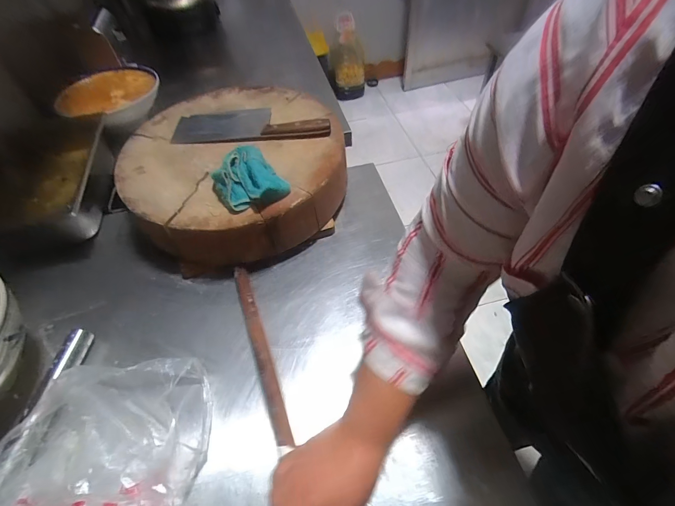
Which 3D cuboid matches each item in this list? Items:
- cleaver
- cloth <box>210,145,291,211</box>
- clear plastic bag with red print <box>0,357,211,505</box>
[{"bbox_3d":[-0.164,-0.256,0.650,0.297,0.031,0.105,1,52,5],"label":"cleaver"},{"bbox_3d":[-0.144,-0.118,0.530,0.100,0.042,0.115,-35,58,-21],"label":"cloth"},{"bbox_3d":[-0.280,0.238,0.379,0.258,0.087,0.228,-22,54,-13],"label":"clear plastic bag with red print"}]

